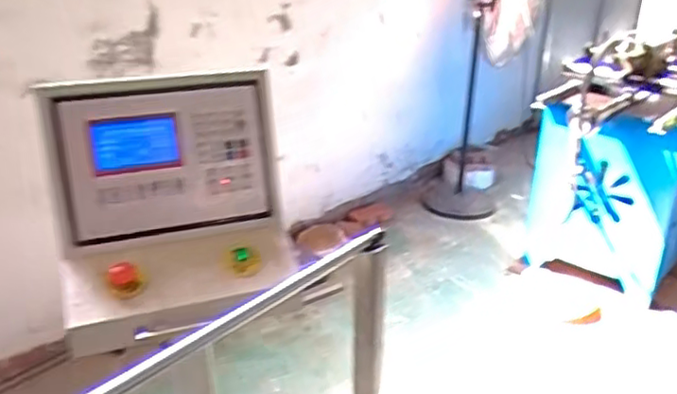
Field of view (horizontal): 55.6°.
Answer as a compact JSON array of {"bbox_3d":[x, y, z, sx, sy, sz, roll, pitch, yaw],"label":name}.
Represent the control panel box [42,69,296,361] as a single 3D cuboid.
[{"bbox_3d":[-0.248,0.008,0.962,0.334,0.334,0.190,-7,26,-17],"label":"control panel box"}]

